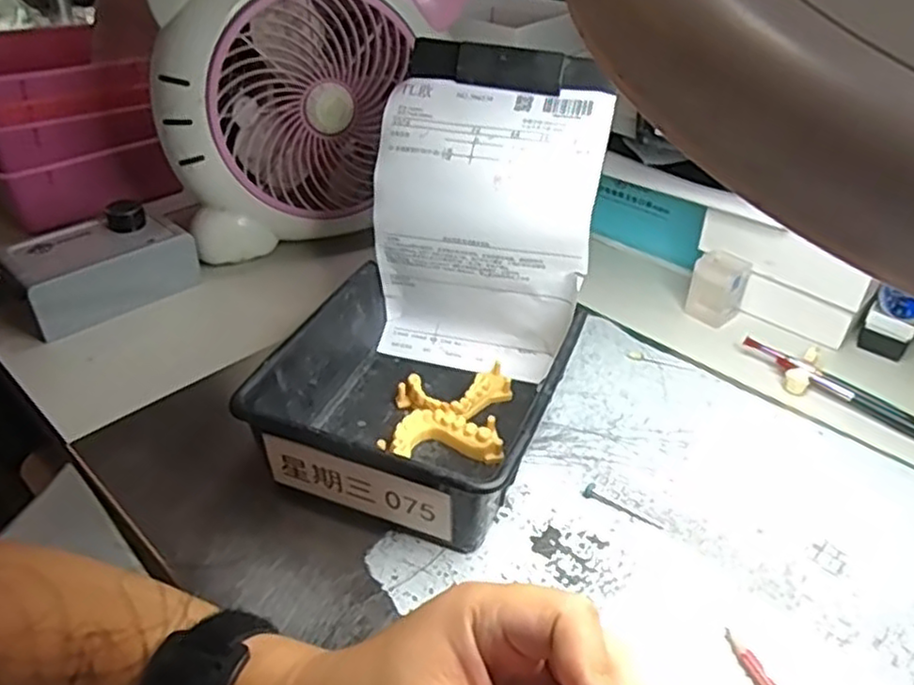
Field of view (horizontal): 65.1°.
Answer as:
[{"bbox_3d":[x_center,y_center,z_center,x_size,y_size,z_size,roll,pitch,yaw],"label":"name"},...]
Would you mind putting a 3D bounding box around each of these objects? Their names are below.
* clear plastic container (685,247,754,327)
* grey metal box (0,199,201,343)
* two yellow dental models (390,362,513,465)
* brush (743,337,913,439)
[{"bbox_3d":[0.213,-0.046,0.585,0.039,0.048,0.038,25,42,29],"label":"clear plastic container"},{"bbox_3d":[-0.288,-0.062,0.579,0.060,0.062,0.134,30,45,33],"label":"grey metal box"},{"bbox_3d":[-0.002,0.045,0.470,0.074,0.019,0.089,2,36,1],"label":"two yellow dental models"},{"bbox_3d":[0.285,0.046,0.489,0.189,0.018,0.013,31,45,34],"label":"brush"}]

